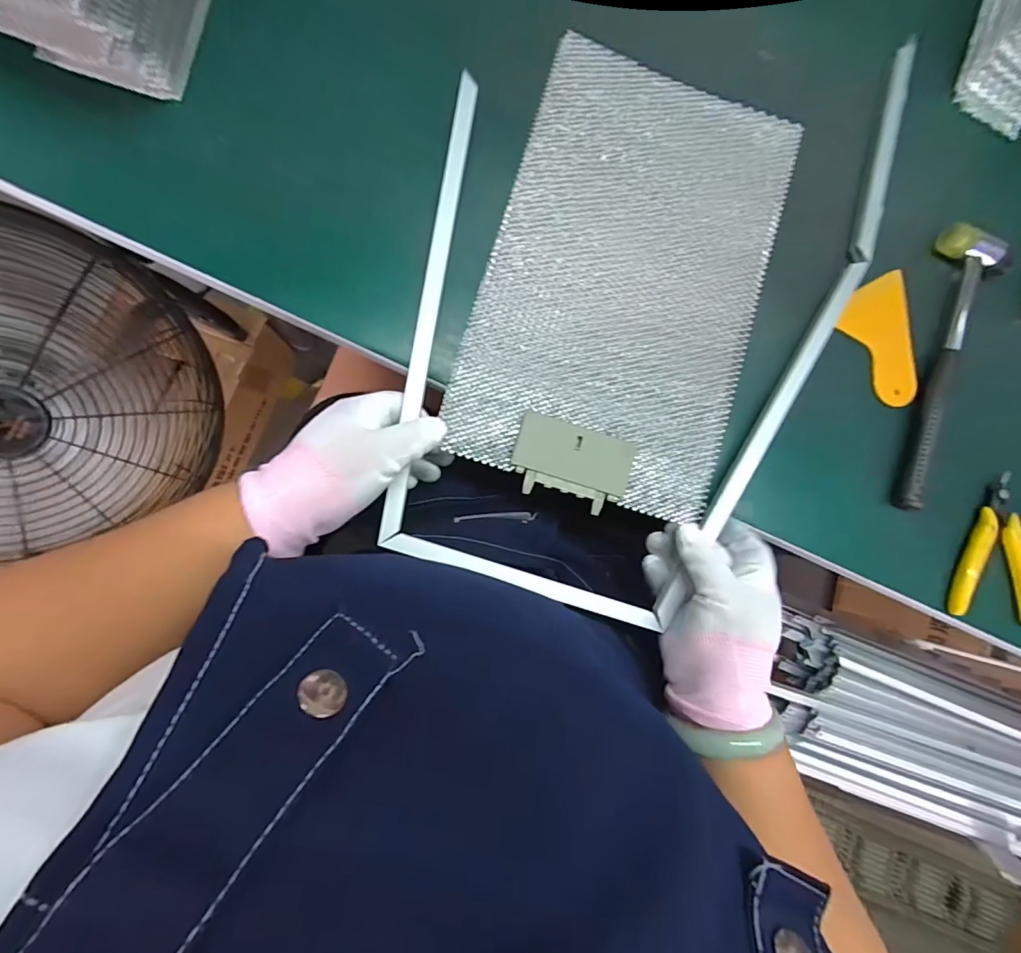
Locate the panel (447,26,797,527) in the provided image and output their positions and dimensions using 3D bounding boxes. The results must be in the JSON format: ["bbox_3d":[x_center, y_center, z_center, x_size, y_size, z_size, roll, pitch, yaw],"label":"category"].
[{"bbox_3d":[0.087,-0.150,0.354,0.198,0.010,0.324,17,84,-4],"label":"panel"}]

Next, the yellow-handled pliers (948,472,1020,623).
[{"bbox_3d":[0.409,0.060,0.395,0.069,0.018,0.119,11,85,-8],"label":"yellow-handled pliers"}]

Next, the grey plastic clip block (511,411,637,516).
[{"bbox_3d":[0.045,-0.009,0.340,0.084,0.006,0.056,18,84,-8],"label":"grey plastic clip block"}]

